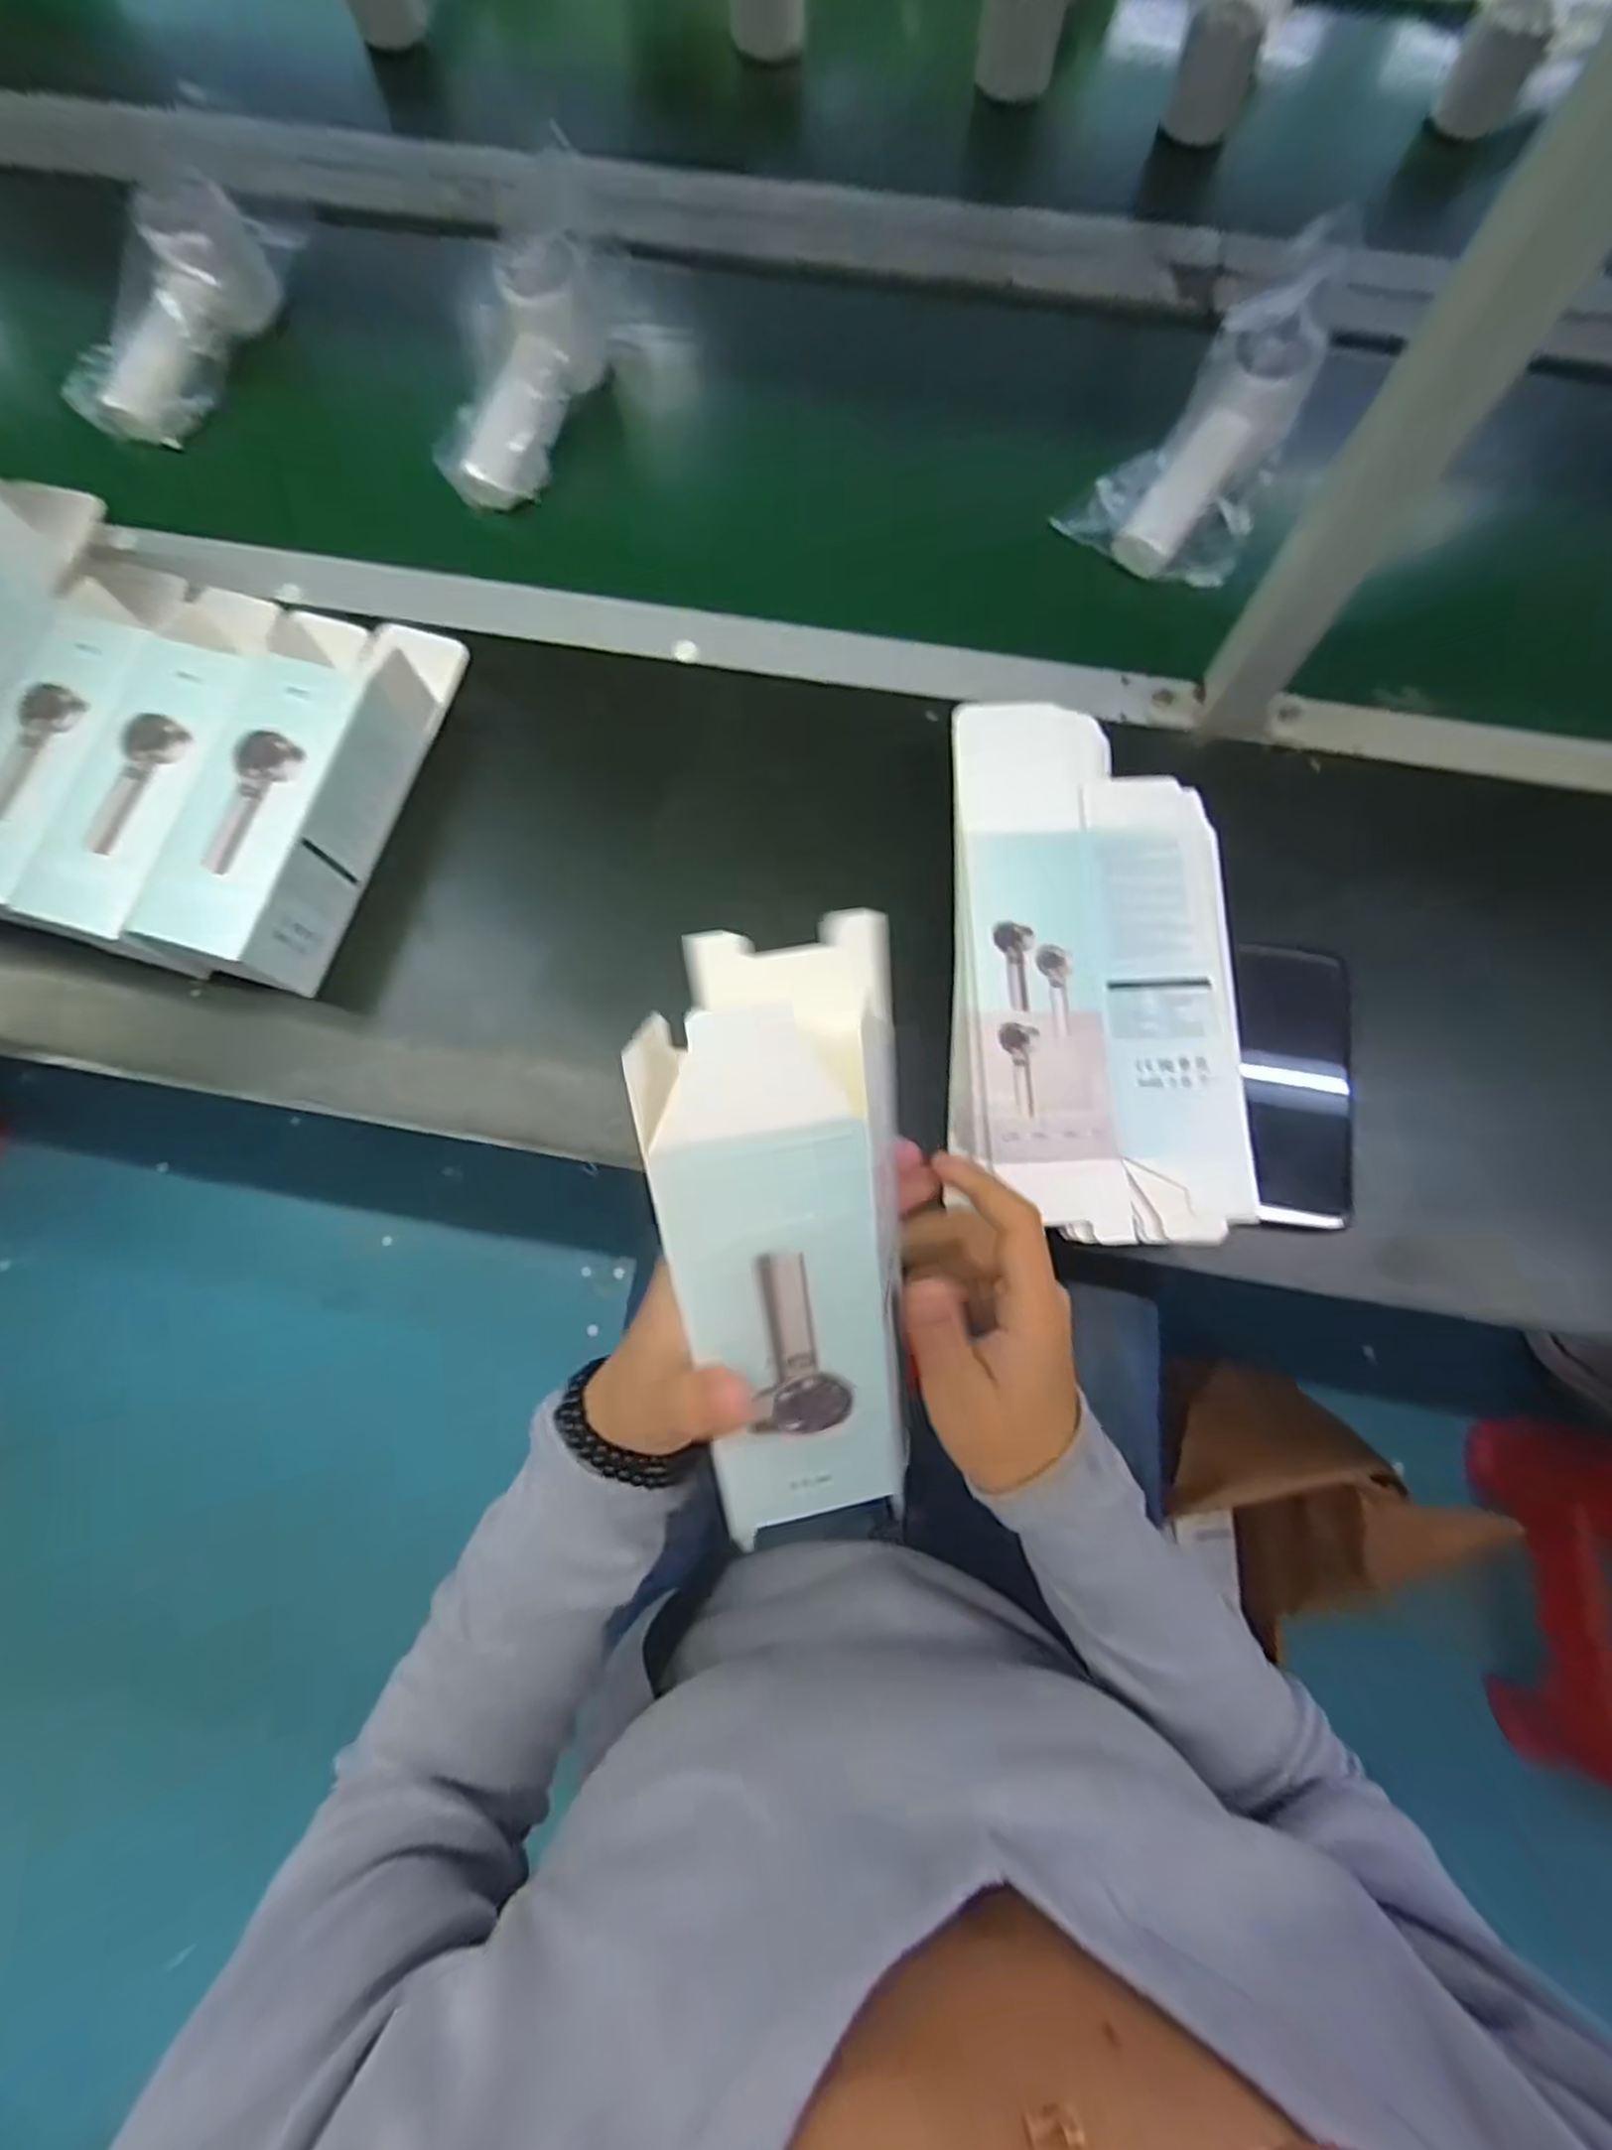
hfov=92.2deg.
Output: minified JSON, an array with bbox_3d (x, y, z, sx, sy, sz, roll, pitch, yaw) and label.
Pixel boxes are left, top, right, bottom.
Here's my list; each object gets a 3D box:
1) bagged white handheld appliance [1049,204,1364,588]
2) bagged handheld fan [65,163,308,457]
[{"bbox_3d":[0.256,-0.407,0.466,0.105,0.042,0.214,33,102,8],"label":"bagged white handheld appliance"},{"bbox_3d":[-0.424,-0.516,0.512,0.093,0.066,0.184,19,76,5],"label":"bagged handheld fan"}]

